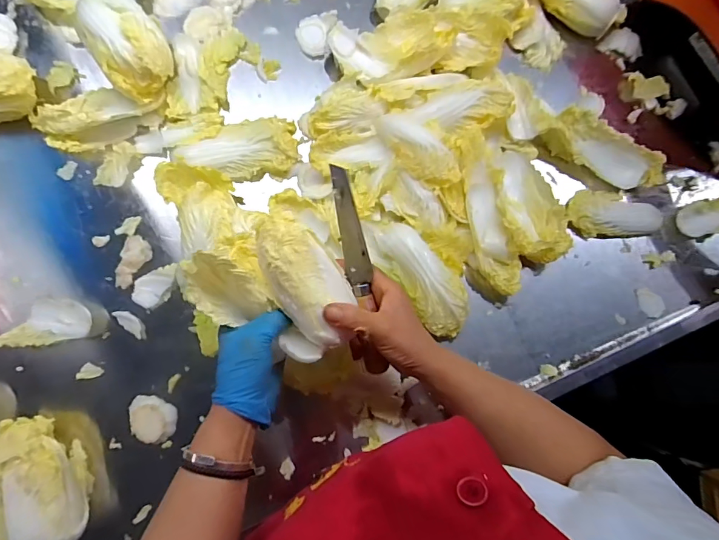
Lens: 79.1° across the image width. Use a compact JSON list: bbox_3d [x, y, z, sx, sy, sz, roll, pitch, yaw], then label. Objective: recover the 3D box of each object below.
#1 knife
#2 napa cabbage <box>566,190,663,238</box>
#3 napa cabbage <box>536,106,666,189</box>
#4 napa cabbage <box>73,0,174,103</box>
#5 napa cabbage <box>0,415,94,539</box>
[{"bbox_3d":[0.000,0.002,0.413,0.022,0.015,0.196,-12,101,-3],"label":"knife"},{"bbox_3d":[0.312,-0.066,0.528,0.119,0.021,0.051,2,82,-2],"label":"napa cabbage"},{"bbox_3d":[0.298,-0.144,0.532,0.147,0.042,0.048,30,82,2],"label":"napa cabbage"},{"bbox_3d":[-0.263,-0.257,0.496,0.075,0.063,0.116,-36,85,-7],"label":"napa cabbage"},{"bbox_3d":[-0.318,0.212,0.437,0.062,0.057,0.133,-24,84,-6],"label":"napa cabbage"}]

